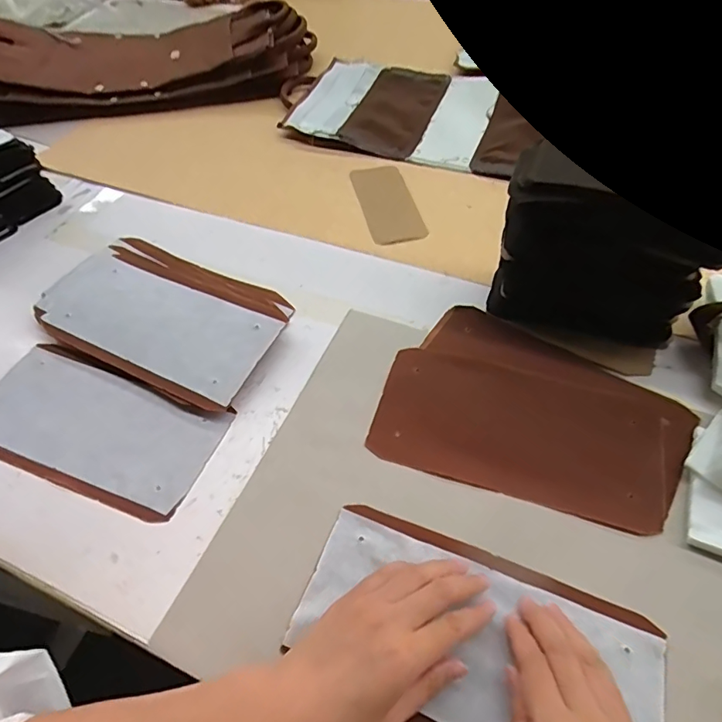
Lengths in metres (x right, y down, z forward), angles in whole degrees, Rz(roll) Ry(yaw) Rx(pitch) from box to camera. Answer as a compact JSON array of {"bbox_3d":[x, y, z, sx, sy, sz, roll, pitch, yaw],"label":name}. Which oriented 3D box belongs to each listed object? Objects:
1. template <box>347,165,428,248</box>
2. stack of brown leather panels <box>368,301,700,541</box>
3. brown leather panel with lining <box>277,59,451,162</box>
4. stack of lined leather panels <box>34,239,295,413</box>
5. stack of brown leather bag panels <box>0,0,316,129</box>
[{"bbox_3d":[0.034,-0.216,0.667,0.069,0.009,0.157,-13,55,-6],"label":"template"},{"bbox_3d":[0.161,0.042,0.473,0.267,0.011,0.190,14,57,13],"label":"stack of brown leather panels"},{"bbox_3d":[0.012,-0.426,0.806,0.221,0.014,0.255,17,58,15],"label":"brown leather panel with lining"},{"bbox_3d":[-0.218,-0.057,0.543,0.266,0.032,0.157,21,59,17],"label":"stack of lined leather panels"},{"bbox_3d":[-0.388,-0.550,0.869,0.593,0.096,0.274,-9,55,-3],"label":"stack of brown leather bag panels"}]

